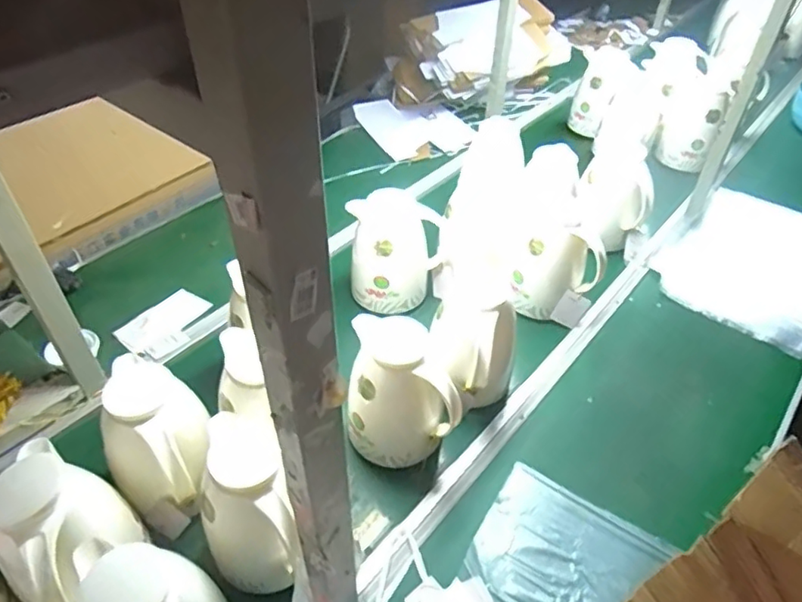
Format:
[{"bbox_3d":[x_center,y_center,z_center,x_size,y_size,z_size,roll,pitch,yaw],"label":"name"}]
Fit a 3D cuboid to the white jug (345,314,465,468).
[{"bbox_3d":[-0.001,0.143,0.856,0.157,0.208,0.130,-1,43,-2],"label":"white jug"}]

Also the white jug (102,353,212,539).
[{"bbox_3d":[-0.323,0.199,0.780,0.119,0.205,0.164,-30,51,-29],"label":"white jug"}]

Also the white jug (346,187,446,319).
[{"bbox_3d":[-0.005,-0.098,1.100,0.173,0.216,0.152,3,43,2],"label":"white jug"}]

